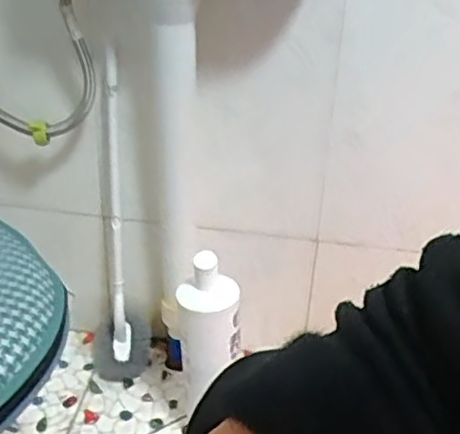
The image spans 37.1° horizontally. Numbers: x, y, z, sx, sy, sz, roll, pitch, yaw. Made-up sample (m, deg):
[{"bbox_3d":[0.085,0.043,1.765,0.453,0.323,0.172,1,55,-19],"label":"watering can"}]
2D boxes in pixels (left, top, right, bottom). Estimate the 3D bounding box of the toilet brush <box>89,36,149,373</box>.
[{"bbox_3d":[-0.154,0.029,0.917,0.081,0.420,0.105,-4,31,-10],"label":"toilet brush"}]

